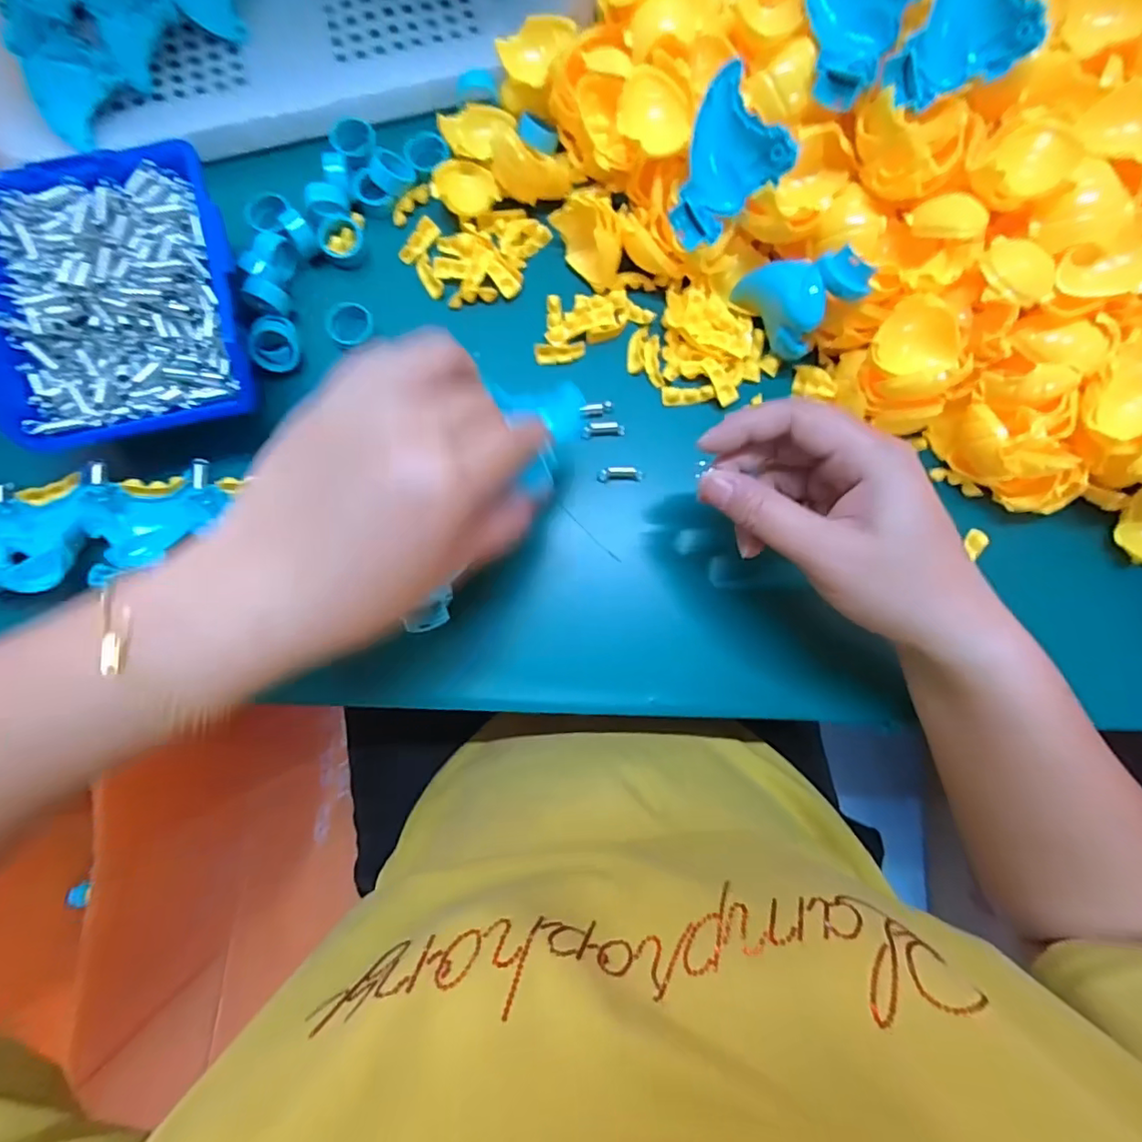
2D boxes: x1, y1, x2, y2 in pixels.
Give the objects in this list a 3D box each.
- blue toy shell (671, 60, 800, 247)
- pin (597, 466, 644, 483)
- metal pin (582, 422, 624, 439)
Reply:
[{"bbox_3d":[0.078,-0.214,0.304,0.054,0.026,0.067,43,111,-6],"label":"blue toy shell"},{"bbox_3d":[0.029,-0.057,0.332,0.027,0.005,0.008,-2,83,-2],"label":"pin"},{"bbox_3d":[0.019,-0.083,0.331,0.025,0.005,0.008,-3,83,-2],"label":"metal pin"}]

